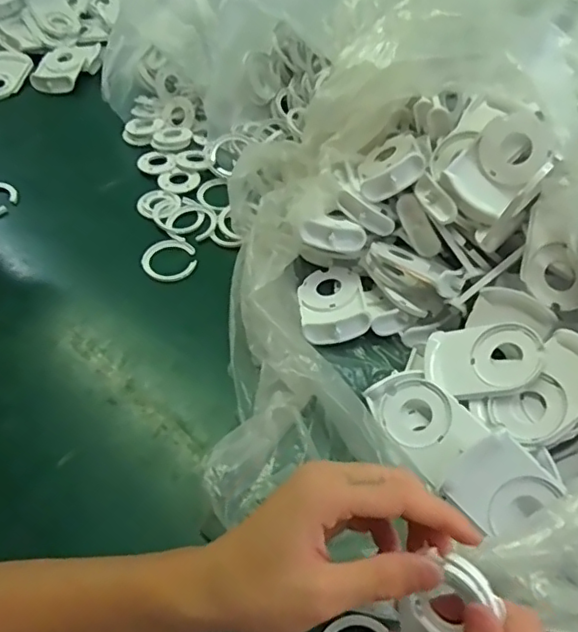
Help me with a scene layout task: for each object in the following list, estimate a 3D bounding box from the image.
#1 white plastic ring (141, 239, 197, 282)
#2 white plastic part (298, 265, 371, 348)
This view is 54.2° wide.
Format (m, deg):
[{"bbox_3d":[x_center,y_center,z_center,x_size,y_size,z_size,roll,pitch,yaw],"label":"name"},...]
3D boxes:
[{"bbox_3d":[-0.115,-0.056,0.544,0.049,0.005,0.053,0,52,1],"label":"white plastic ring"},{"bbox_3d":[0.038,-0.016,0.499,0.056,0.020,0.083,-3,50,-4],"label":"white plastic part"}]

